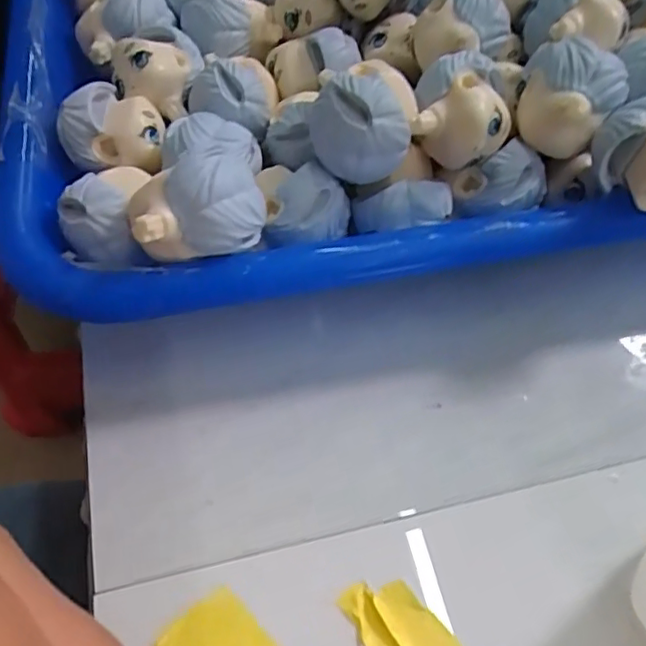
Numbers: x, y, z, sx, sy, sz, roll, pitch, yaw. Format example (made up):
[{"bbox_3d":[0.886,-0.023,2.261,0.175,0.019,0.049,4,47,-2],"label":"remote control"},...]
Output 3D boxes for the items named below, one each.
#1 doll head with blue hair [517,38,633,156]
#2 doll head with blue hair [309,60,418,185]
[{"bbox_3d":[0.057,-0.051,0.140,0.022,0.022,0.018,22,63,11],"label":"doll head with blue hair"},{"bbox_3d":[0.010,-0.047,0.134,0.021,0.023,0.024,15,61,7],"label":"doll head with blue hair"}]

